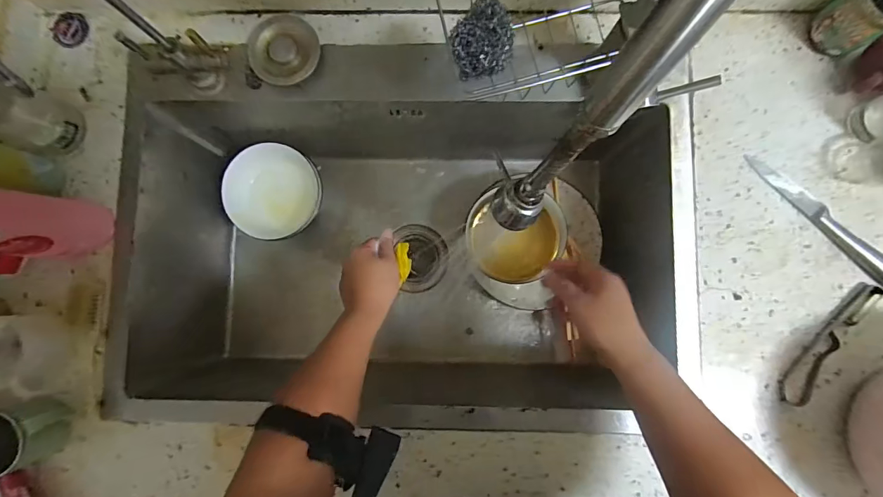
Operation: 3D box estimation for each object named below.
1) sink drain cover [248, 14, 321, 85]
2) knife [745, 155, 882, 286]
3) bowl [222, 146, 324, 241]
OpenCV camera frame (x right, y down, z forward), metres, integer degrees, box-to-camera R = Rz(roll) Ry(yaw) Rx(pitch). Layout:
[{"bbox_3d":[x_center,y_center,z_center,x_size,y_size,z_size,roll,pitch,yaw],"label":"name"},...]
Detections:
[{"bbox_3d":[-0.190,-0.237,0.476,0.085,0.012,0.082,20,85,3],"label":"sink drain cover"},{"bbox_3d":[0.441,-0.034,0.454,0.030,0.014,0.211,-44,86,-3],"label":"knife"},{"bbox_3d":[-0.244,-0.084,0.592,0.130,0.052,0.136,0,85,1],"label":"bowl"}]

